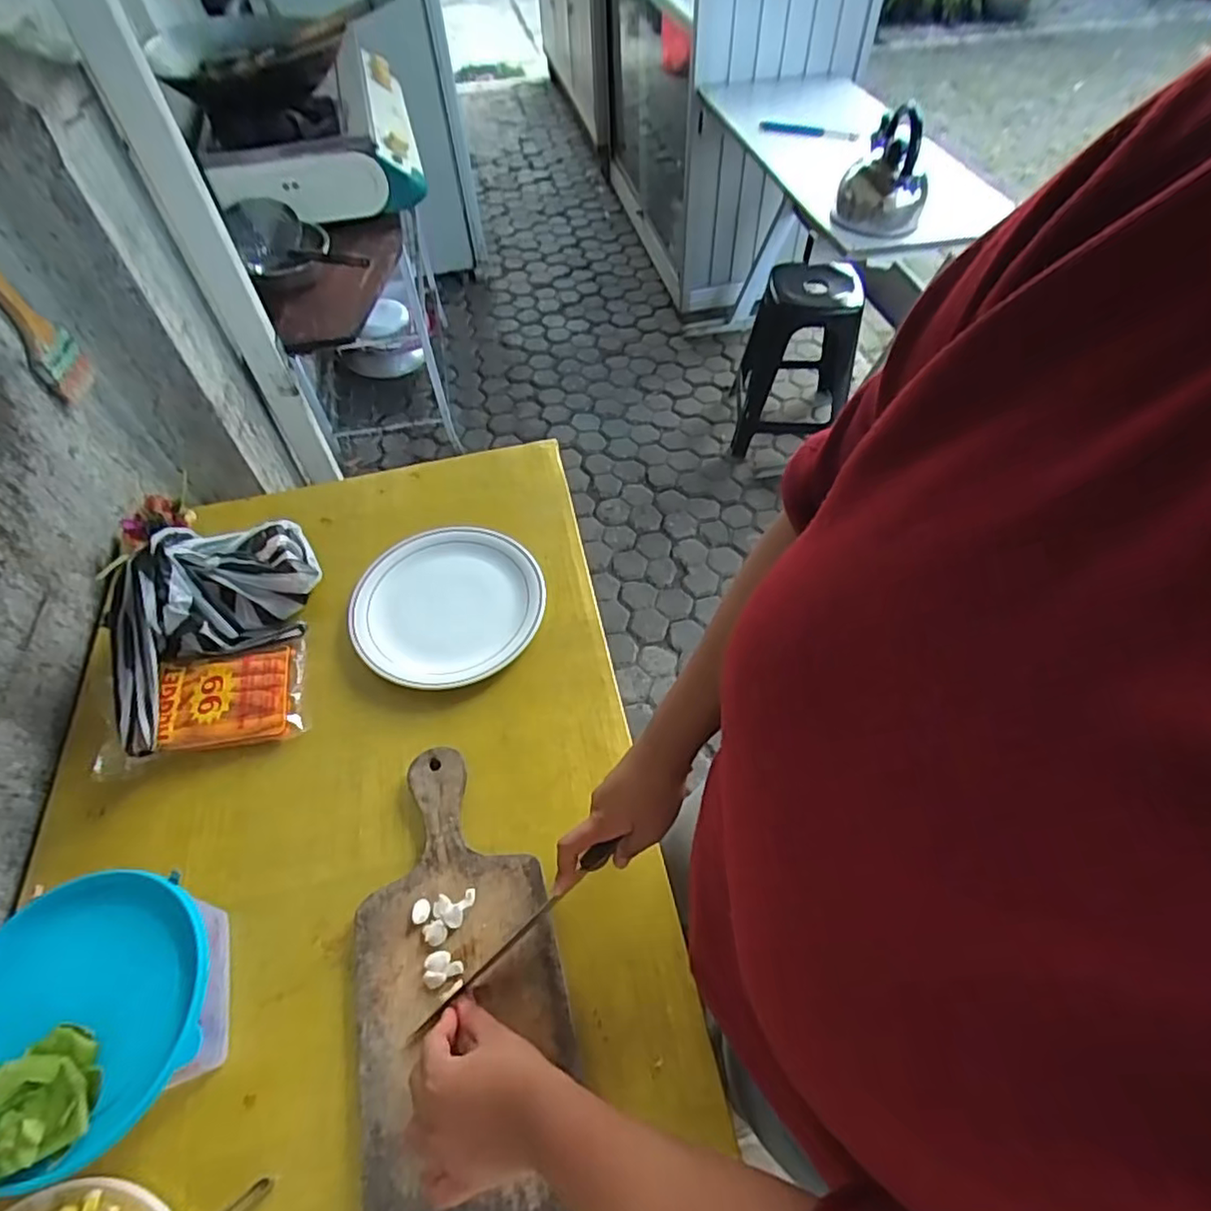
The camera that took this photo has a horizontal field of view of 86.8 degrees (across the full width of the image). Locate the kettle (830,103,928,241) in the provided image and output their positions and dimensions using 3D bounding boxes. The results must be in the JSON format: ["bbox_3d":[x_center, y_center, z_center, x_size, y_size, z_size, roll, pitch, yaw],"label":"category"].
[{"bbox_3d":[0.578,-0.877,1.310,0.172,0.192,0.153,18,58,13],"label":"kettle"}]

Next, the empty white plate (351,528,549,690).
[{"bbox_3d":[-0.179,-0.005,0.742,0.192,0.032,0.220,31,60,20],"label":"empty white plate"}]

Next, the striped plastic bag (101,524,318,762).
[{"bbox_3d":[-0.439,0.001,0.697,0.145,0.102,0.268,31,61,20],"label":"striped plastic bag"}]

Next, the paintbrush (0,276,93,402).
[{"bbox_3d":[-0.682,-0.336,0.758,0.026,0.189,0.081,-16,57,-10],"label":"paintbrush"}]

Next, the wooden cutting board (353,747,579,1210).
[{"bbox_3d":[-0.124,0.298,0.542,0.170,0.014,0.363,-8,55,-6],"label":"wooden cutting board"}]

